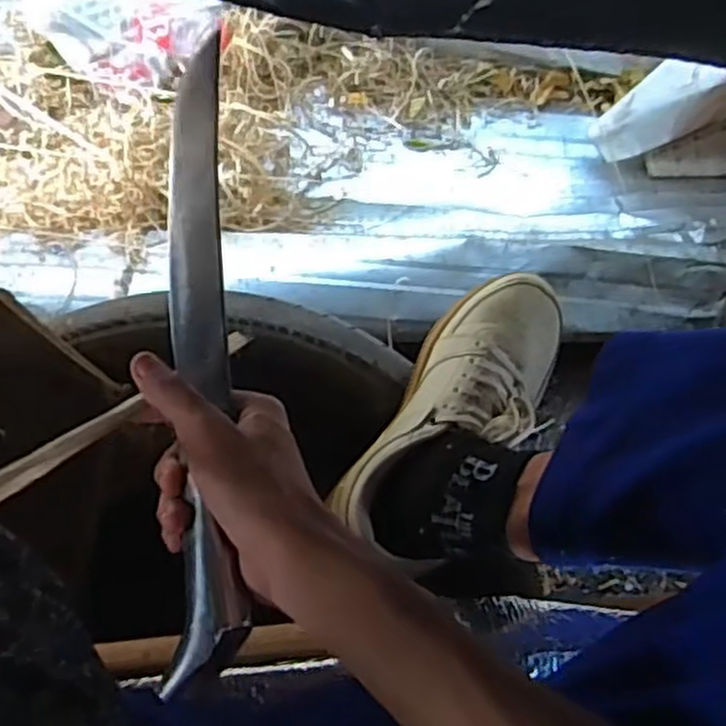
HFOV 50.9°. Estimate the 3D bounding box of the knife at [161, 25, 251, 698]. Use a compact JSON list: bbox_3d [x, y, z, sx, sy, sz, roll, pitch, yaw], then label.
[{"bbox_3d":[-0.091,-0.031,0.425,0.035,0.028,0.391,-3,63,-9],"label":"knife"}]

